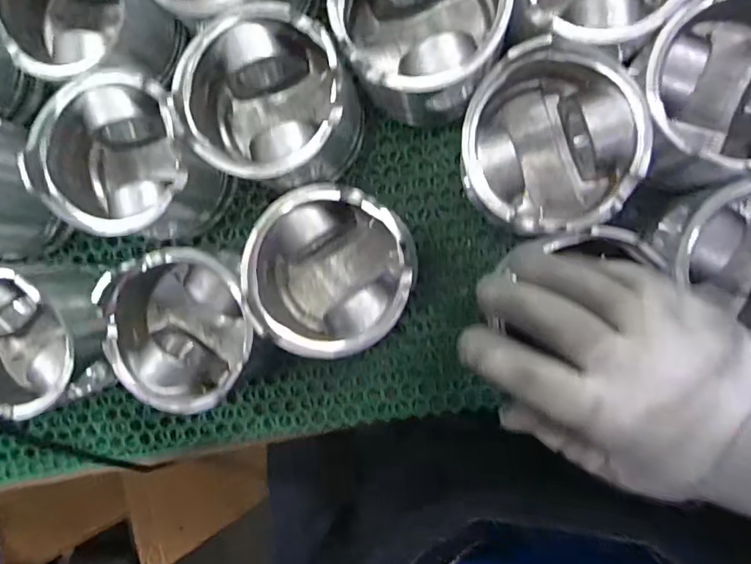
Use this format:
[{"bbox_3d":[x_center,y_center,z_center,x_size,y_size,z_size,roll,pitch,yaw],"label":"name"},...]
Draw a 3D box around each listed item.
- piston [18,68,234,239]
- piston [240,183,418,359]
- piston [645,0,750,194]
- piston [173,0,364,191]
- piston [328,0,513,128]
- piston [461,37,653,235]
[{"bbox_3d":[-0.146,-0.076,0.333,0.089,0.084,0.087,0,92,8],"label":"piston"},{"bbox_3d":[-0.022,-0.008,0.327,0.091,0.081,0.097,0,92,8],"label":"piston"},{"bbox_3d":[0.181,-0.098,0.282,0.091,0.078,0.089,0,92,8],"label":"piston"},{"bbox_3d":[-0.058,-0.106,0.324,0.094,0.080,0.092,27,95,6],"label":"piston"},{"bbox_3d":[0.029,-0.148,0.307,0.090,0.086,0.099,0,92,8],"label":"piston"},{"bbox_3d":[0.094,-0.073,0.303,0.088,0.086,0.092,0,92,8],"label":"piston"}]

